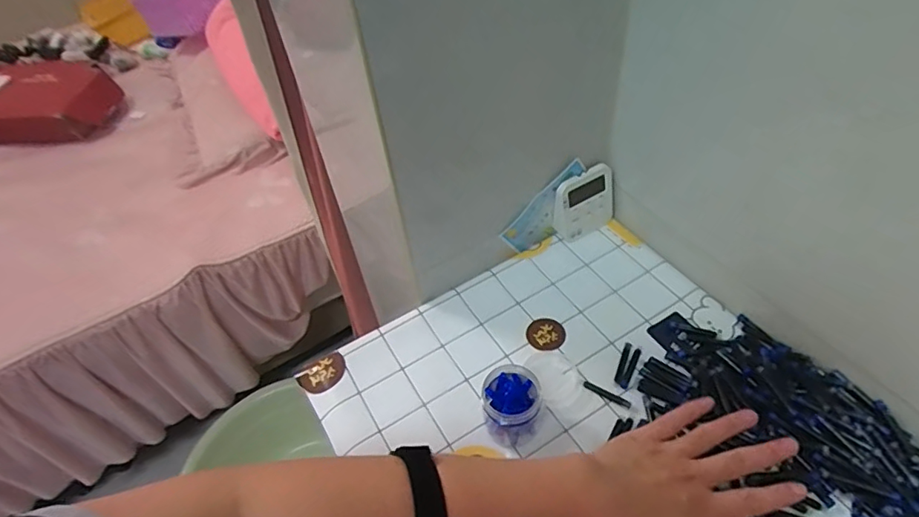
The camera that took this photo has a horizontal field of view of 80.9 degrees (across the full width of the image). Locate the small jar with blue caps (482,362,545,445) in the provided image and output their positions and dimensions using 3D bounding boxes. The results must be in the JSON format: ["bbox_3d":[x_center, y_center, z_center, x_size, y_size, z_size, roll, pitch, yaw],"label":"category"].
[{"bbox_3d":[0.047,0.130,0.485,0.052,0.050,0.053,-3,49,4],"label":"small jar with blue caps"}]

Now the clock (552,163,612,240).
[{"bbox_3d":[0.145,-0.067,0.632,0.076,0.079,0.020,-25,34,-14],"label":"clock"}]

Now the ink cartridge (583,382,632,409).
[{"bbox_3d":[0.140,0.128,0.509,0.045,0.004,0.008,23,56,24],"label":"ink cartridge"}]

